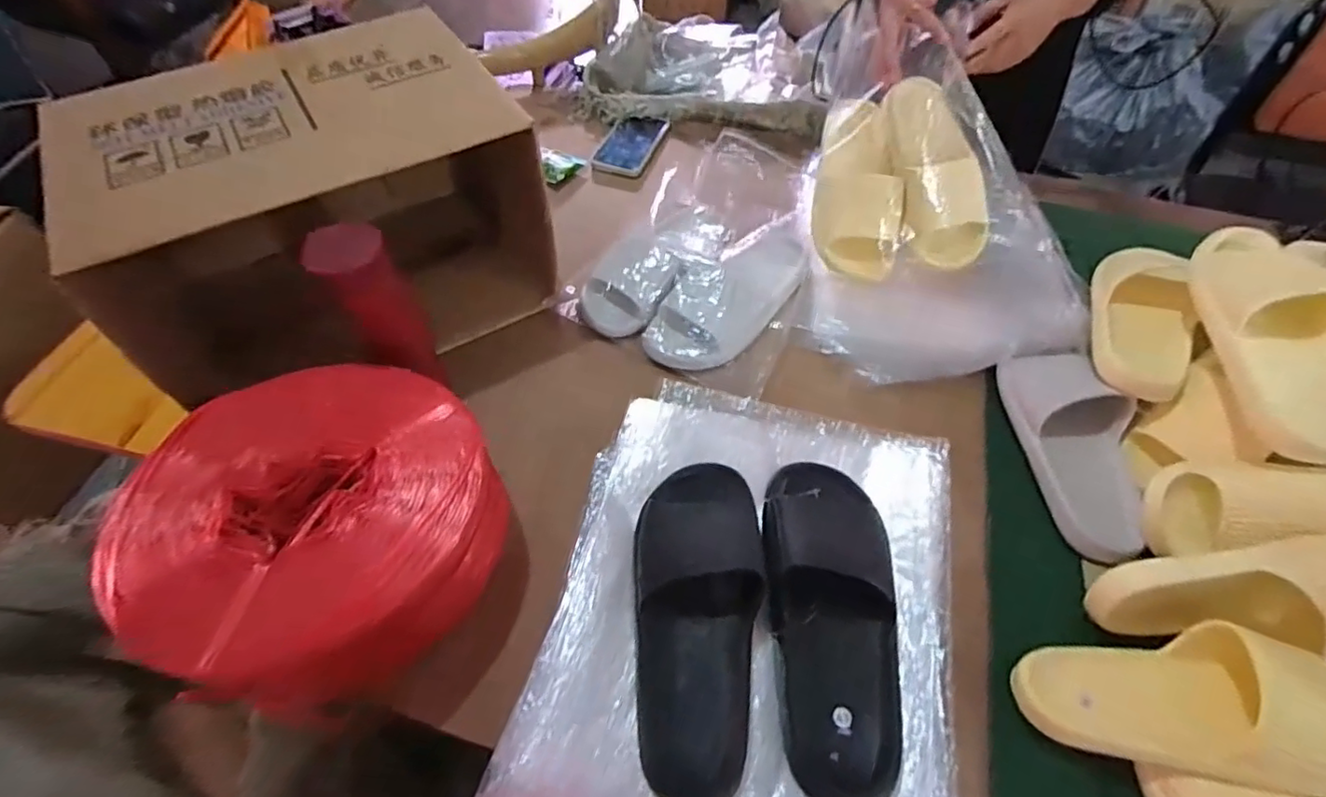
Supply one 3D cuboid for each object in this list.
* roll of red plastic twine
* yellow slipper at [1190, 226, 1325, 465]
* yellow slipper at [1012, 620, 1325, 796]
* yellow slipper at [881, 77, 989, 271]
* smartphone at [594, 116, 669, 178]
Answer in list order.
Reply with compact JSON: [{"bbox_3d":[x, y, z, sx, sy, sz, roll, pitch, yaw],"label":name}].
[{"bbox_3d":[-0.285,0.105,0.519,0.250,0.128,0.262,-1,55,1],"label":"roll of red plastic twine"},{"bbox_3d":[0.586,-0.067,0.570,0.097,0.060,0.245,2,69,3],"label":"yellow slipper"},{"bbox_3d":[0.414,0.233,0.467,0.250,0.057,0.107,-4,53,22],"label":"yellow slipper"},{"bbox_3d":[0.342,-0.292,0.767,0.092,0.067,0.244,-10,80,-6],"label":"yellow slipper"},{"bbox_3d":[-0.052,-0.410,0.980,0.079,0.012,0.153,17,57,12],"label":"smartphone"}]

